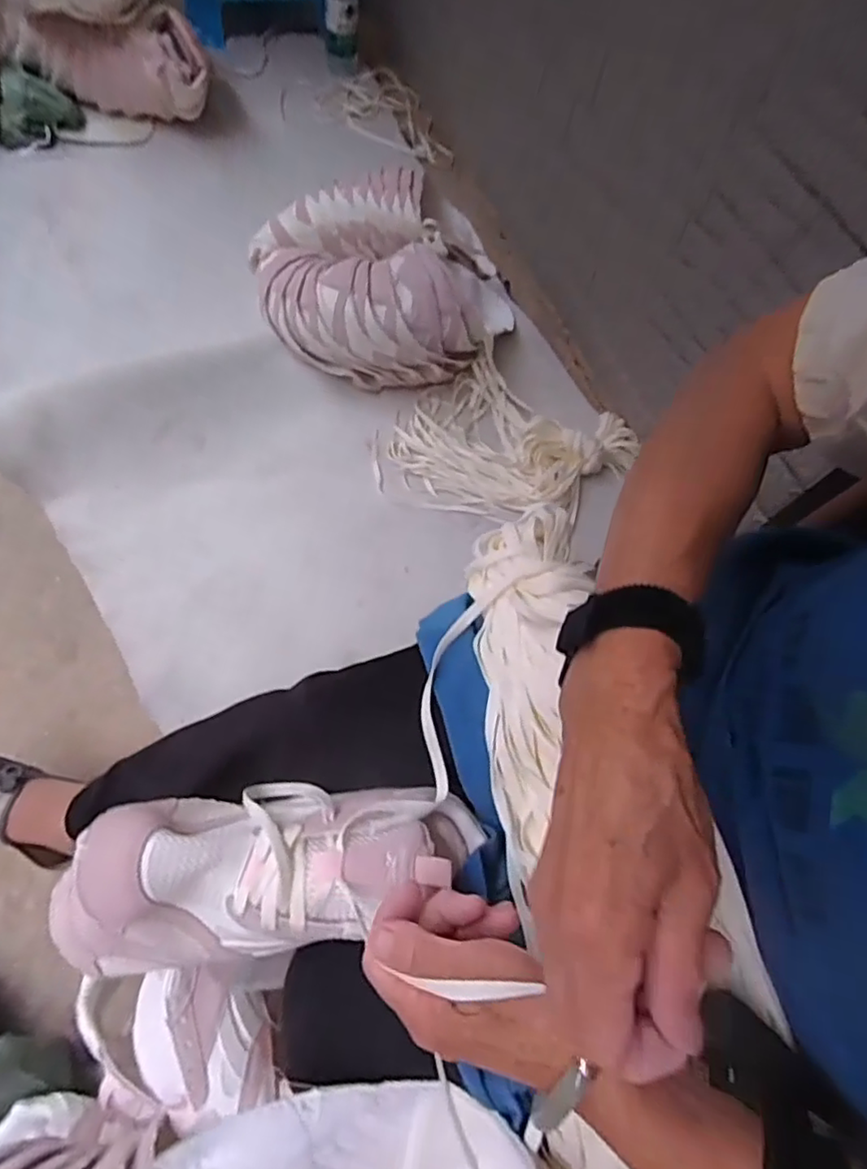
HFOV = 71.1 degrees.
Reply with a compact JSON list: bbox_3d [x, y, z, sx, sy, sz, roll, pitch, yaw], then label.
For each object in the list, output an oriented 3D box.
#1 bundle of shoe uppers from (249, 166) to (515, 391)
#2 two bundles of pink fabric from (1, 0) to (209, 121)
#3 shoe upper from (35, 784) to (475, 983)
[{"bbox_3d":[-0.064,-0.457,0.907,0.376,0.168,0.329,-17,70,-11],"label":"bundle of shoe uppers"},{"bbox_3d":[-0.580,-0.955,1.023,0.378,0.281,0.156,27,67,6],"label":"two bundles of pink fabric"},{"bbox_3d":[-0.097,0.177,0.374,0.258,0.082,0.100,-6,68,-11],"label":"shoe upper"}]

